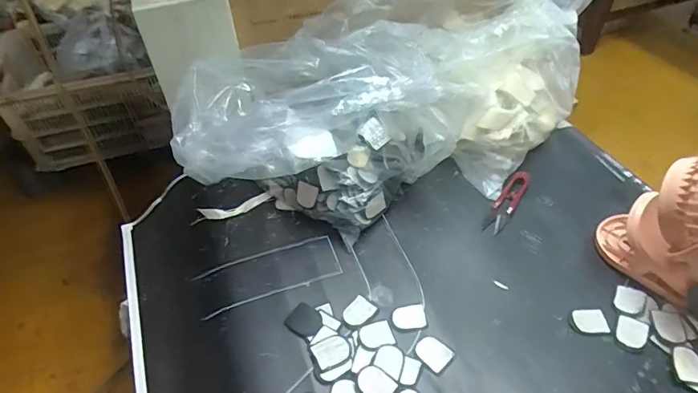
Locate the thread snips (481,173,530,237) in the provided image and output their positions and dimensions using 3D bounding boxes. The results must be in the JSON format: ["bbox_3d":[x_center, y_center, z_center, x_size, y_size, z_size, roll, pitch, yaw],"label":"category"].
[{"bbox_3d":[0.182,0.004,0.535,0.024,0.009,0.101,27,54,27],"label":"thread snips"}]

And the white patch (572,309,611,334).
[{"bbox_3d":[0.223,0.114,0.430,0.028,0.004,0.024,-3,46,1],"label":"white patch"}]

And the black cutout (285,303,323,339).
[{"bbox_3d":[-0.042,0.119,0.444,0.033,0.004,0.029,23,52,24],"label":"black cutout"}]

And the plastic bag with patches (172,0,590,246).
[{"bbox_3d":[0.068,-0.118,0.551,0.522,0.181,0.210,-18,48,-13],"label":"plastic bag with patches"}]

